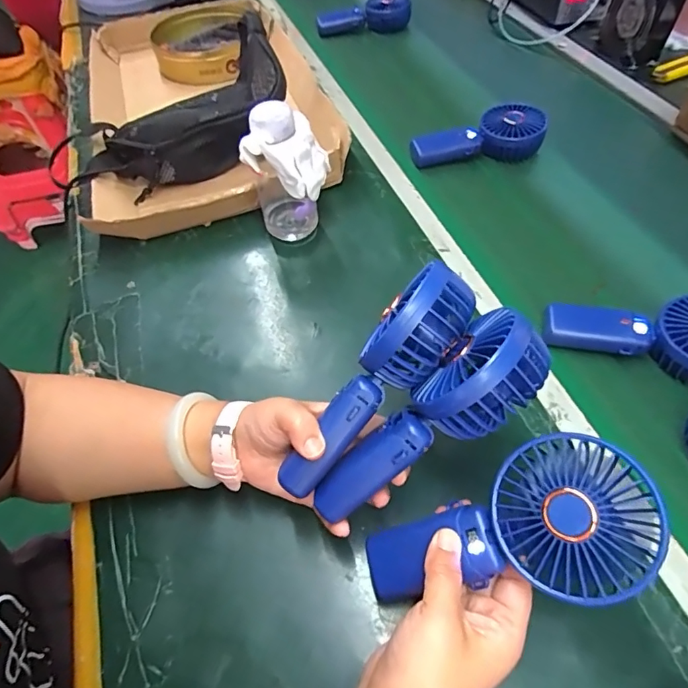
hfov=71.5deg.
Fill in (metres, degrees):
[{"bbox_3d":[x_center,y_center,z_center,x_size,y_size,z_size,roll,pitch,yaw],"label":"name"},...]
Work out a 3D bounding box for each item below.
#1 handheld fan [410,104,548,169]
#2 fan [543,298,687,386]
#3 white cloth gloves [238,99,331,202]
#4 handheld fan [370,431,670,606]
[{"bbox_3d":[0.184,-0.290,0.667,0.174,0.048,0.065,-4,54,1],"label":"handheld fan"},{"bbox_3d":[0.294,-0.016,0.452,0.172,0.046,0.089,17,57,16],"label":"fan"},{"bbox_3d":[-0.057,-0.203,0.500,0.063,0.080,0.088,29,60,22],"label":"white cloth gloves"},{"bbox_3d":[0.092,0.119,0.292,0.181,0.053,0.081,-25,49,24],"label":"handheld fan"}]

